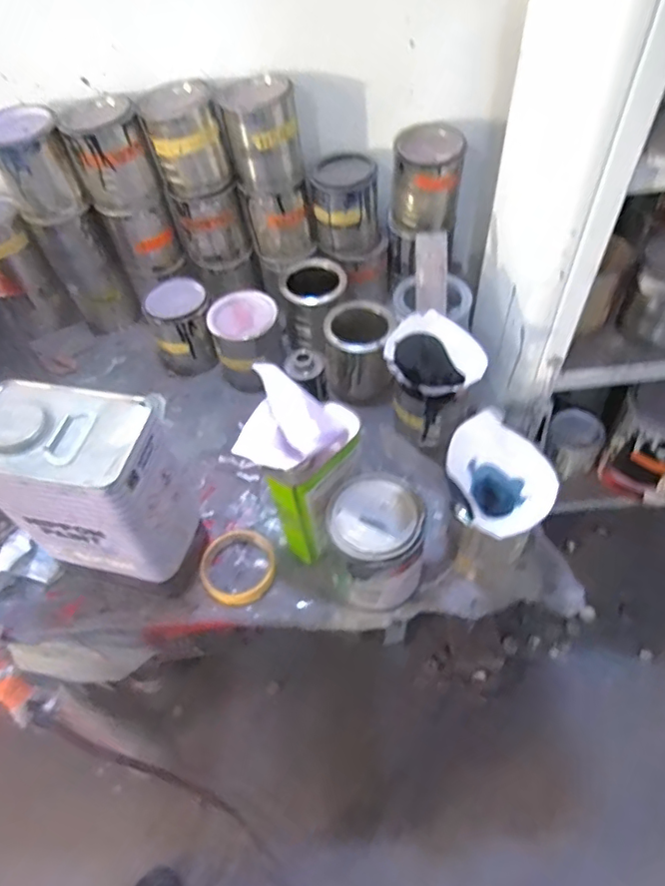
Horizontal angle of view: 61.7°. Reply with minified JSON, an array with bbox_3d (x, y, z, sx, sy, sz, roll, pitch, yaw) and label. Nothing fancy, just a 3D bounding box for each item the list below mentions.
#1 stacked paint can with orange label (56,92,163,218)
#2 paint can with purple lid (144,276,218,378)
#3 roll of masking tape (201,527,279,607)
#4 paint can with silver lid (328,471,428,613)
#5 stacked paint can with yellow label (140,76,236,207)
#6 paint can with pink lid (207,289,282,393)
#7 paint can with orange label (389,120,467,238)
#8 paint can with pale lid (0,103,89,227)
[{"bbox_3d":[-0.305,-0.400,0.773,0.103,0.123,0.111,-18,54,-10],"label":"stacked paint can with orange label"},{"bbox_3d":[-0.231,-0.173,0.868,0.089,0.130,0.095,-2,53,2],"label":"paint can with purple lid"},{"bbox_3d":[-0.115,0.150,0.681,0.090,0.021,0.092,-2,53,2],"label":"roll of masking tape"},{"bbox_3d":[0.049,0.114,0.616,0.094,0.131,0.108,-10,53,-4],"label":"paint can with silver lid"},{"bbox_3d":[-0.202,-0.412,0.765,0.097,0.122,0.083,-22,55,-13],"label":"stacked paint can with yellow label"},{"bbox_3d":[-0.130,-0.157,0.858,0.105,0.118,0.119,-6,53,-1],"label":"paint can with pink lid"},{"bbox_3d":[0.142,-0.395,0.832,0.102,0.128,0.119,7,54,9],"label":"paint can with orange label"},{"bbox_3d":[-0.406,-0.378,0.764,0.090,0.121,0.091,-2,53,2],"label":"paint can with pale lid"}]

